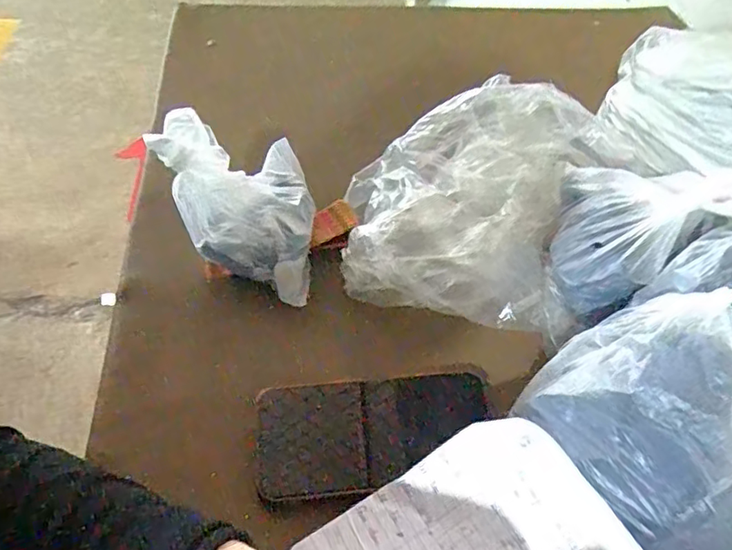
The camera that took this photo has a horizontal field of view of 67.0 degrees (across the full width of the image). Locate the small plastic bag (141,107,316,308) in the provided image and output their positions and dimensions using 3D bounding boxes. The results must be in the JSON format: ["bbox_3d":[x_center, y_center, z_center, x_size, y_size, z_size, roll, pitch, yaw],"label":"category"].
[{"bbox_3d":[-0.095,-0.072,0.441,0.114,0.105,0.138,7,50,2],"label":"small plastic bag"}]

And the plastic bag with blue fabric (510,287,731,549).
[{"bbox_3d":[0.206,0.064,0.320,0.180,0.108,0.151,-25,56,-23],"label":"plastic bag with blue fabric"}]

